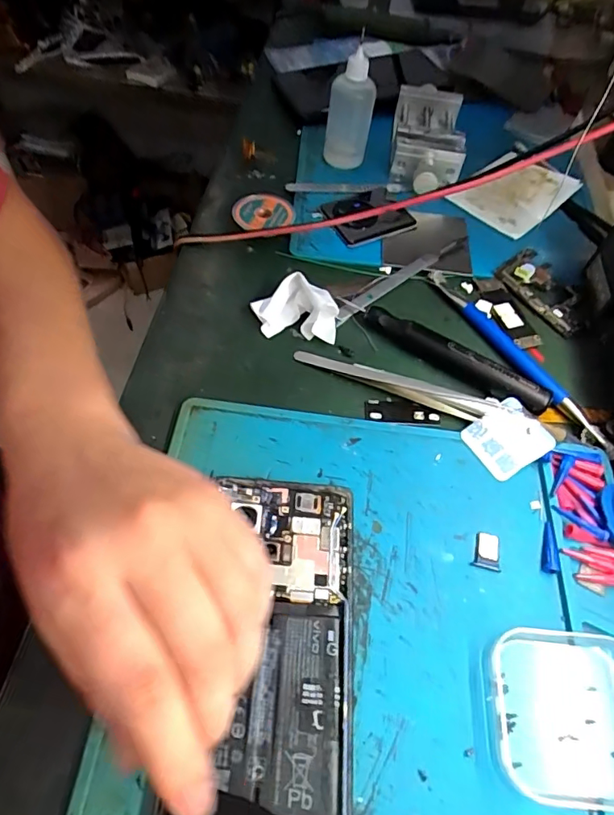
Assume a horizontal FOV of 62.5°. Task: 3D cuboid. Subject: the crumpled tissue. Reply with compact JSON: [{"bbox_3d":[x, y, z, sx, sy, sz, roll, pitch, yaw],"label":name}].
[{"bbox_3d":[-0.008,-0.062,0.321,0.038,0.024,0.048,-34,65,-24],"label":"crumpled tissue"}]

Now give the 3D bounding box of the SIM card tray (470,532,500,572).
[{"bbox_3d":[0.091,0.073,0.256,0.013,0.004,0.018,13,56,4],"label":"SIM card tray"}]

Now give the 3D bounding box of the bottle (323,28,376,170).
[{"bbox_3d":[0.034,-0.238,0.409,0.034,0.084,0.034,2,56,-3],"label":"bottle"}]

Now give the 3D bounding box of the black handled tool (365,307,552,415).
[{"bbox_3d":[0.090,-0.031,0.313,0.120,0.015,0.018,33,60,16],"label":"black handled tool"}]

